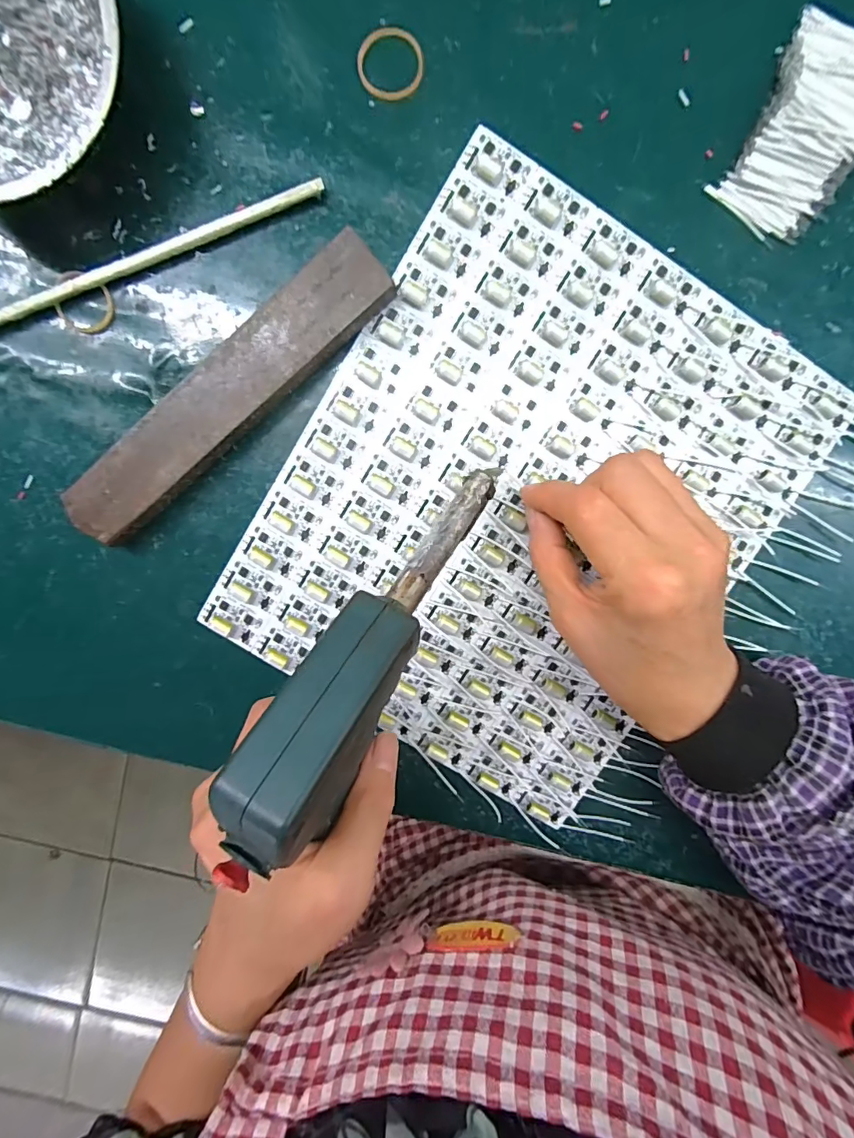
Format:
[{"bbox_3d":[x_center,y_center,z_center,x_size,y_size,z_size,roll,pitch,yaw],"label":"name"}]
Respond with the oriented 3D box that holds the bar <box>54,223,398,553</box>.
[{"bbox_3d":[-0.100,-0.086,0.243,0.194,0.017,0.036,-40,97,5],"label":"bar"}]

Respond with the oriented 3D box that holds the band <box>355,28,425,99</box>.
[{"bbox_3d":[-0.017,-0.240,0.227,0.030,0.004,0.030,-1,98,0],"label":"band"}]

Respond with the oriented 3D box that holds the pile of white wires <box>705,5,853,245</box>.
[{"bbox_3d":[0.185,-0.212,0.229,0.055,0.015,0.091,28,97,-4],"label":"pile of white wires"}]

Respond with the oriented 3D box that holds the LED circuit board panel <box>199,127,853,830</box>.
[{"bbox_3d":[0.052,-0.031,0.257,0.241,0.009,0.284,32,97,-5],"label":"LED circuit board panel"}]

